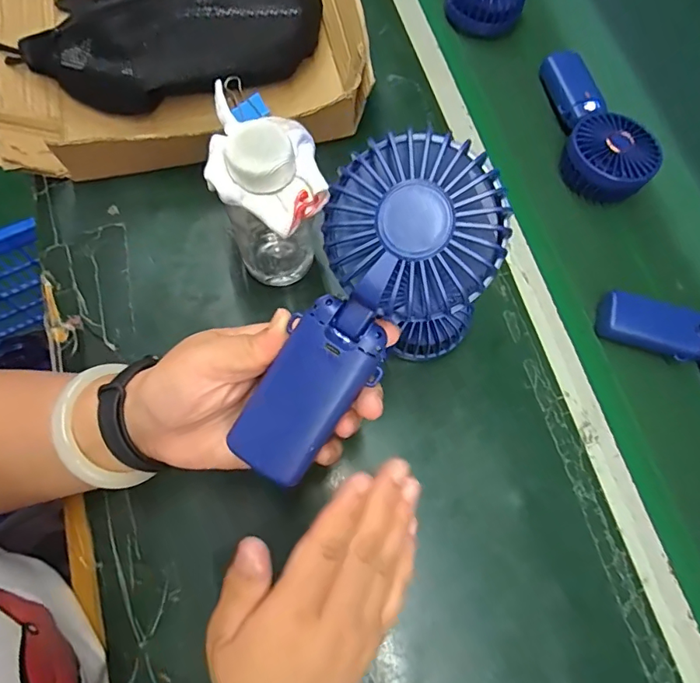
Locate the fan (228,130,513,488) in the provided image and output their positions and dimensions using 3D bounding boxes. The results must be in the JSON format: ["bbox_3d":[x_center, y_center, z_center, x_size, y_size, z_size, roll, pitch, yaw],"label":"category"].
[{"bbox_3d":[0.004,-0.011,0.228,0.074,0.031,0.173,37,104,10],"label":"fan"}]

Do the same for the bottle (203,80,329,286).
[{"bbox_3d":[-0.057,-0.093,0.359,0.069,0.146,0.078,-16,73,-7],"label":"bottle"}]

